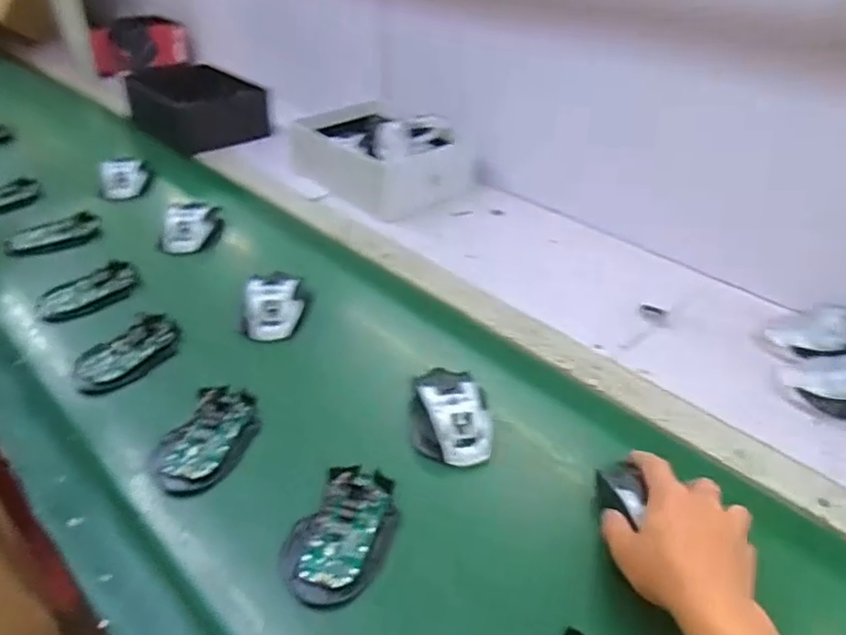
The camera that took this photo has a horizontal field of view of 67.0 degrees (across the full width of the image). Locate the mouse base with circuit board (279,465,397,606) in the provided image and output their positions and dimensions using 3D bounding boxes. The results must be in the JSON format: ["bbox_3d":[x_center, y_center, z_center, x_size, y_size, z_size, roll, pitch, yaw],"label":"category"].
[{"bbox_3d":[-0.062,0.168,0.500,0.072,0.021,0.115,14,39,18],"label":"mouse base with circuit board"}]

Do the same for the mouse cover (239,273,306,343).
[{"bbox_3d":[-0.171,-0.015,0.722,0.066,0.033,0.091,-4,37,-5],"label":"mouse cover"}]

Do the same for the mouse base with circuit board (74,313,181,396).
[{"bbox_3d":[-0.304,0.035,0.663,0.054,0.023,0.119,20,41,24],"label":"mouse base with circuit board"}]

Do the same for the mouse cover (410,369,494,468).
[{"bbox_3d":[0.028,0.092,0.592,0.075,0.044,0.089,-7,38,-10],"label":"mouse cover"}]

